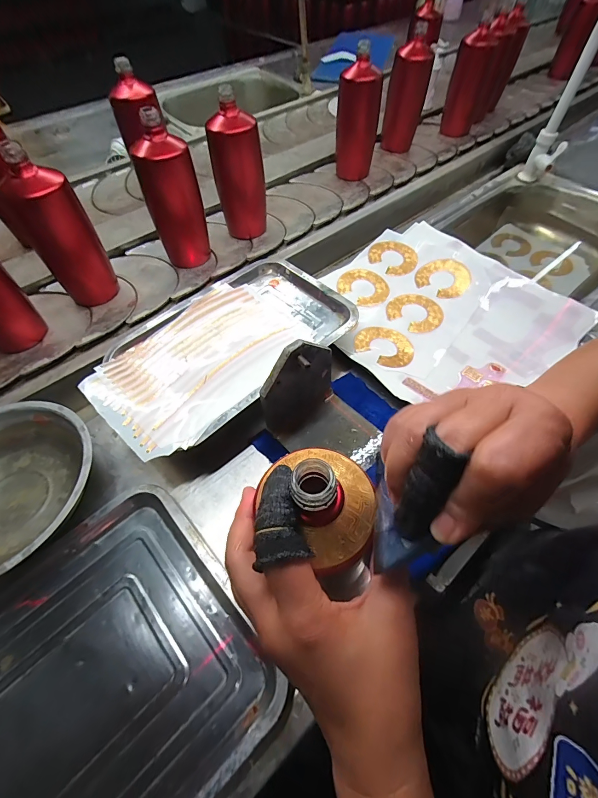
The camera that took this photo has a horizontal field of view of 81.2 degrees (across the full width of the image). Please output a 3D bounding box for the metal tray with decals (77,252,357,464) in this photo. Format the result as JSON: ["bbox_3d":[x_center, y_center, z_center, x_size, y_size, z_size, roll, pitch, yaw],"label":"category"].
[{"bbox_3d":[-0.098,-0.074,0.454,0.322,0.023,0.209,-40,64,-22],"label":"metal tray with decals"}]

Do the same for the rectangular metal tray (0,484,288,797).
[{"bbox_3d":[-0.207,0.260,0.282,0.335,0.029,0.253,-38,63,-21],"label":"rectangular metal tray"}]

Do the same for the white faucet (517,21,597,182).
[{"bbox_3d":[0.483,-0.526,0.611,0.049,0.337,0.078,21,90,15],"label":"white faucet"}]

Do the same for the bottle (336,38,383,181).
[{"bbox_3d":[0.123,-0.580,0.725,0.078,0.224,0.076,9,57,8],"label":"bottle"}]

